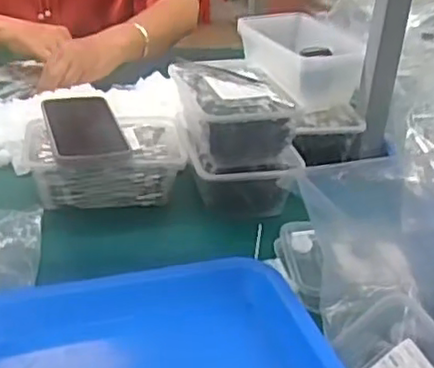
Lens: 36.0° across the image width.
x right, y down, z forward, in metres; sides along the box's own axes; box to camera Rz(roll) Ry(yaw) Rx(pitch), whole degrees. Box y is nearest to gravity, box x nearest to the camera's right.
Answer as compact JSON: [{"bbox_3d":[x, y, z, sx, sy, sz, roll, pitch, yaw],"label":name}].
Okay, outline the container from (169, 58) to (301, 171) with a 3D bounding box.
[{"bbox_3d":[0.013,-0.082,0.742,0.107,0.073,0.151,-6,32,-18],"label":"container"}]

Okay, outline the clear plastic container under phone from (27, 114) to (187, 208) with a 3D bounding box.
[{"bbox_3d":[-0.125,-0.032,0.743,0.168,0.052,0.118,-2,31,-12],"label":"clear plastic container under phone"}]

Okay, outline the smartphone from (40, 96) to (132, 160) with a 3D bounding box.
[{"bbox_3d":[-0.147,-0.065,0.734,0.076,0.009,0.131,-6,33,-18],"label":"smartphone"}]

